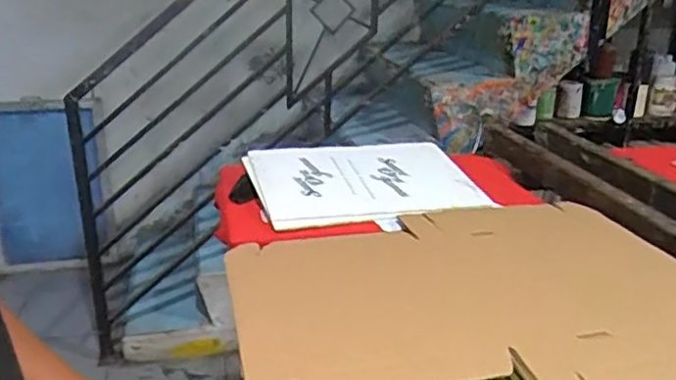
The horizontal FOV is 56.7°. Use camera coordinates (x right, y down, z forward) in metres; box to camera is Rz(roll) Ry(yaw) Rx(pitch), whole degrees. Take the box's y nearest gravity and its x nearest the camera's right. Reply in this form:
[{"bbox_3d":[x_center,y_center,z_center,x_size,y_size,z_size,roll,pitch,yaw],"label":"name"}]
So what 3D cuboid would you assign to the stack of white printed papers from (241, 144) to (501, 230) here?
[{"bbox_3d":[0.051,-0.020,1.221,0.417,0.024,0.321,-5,31,-18],"label":"stack of white printed papers"}]

